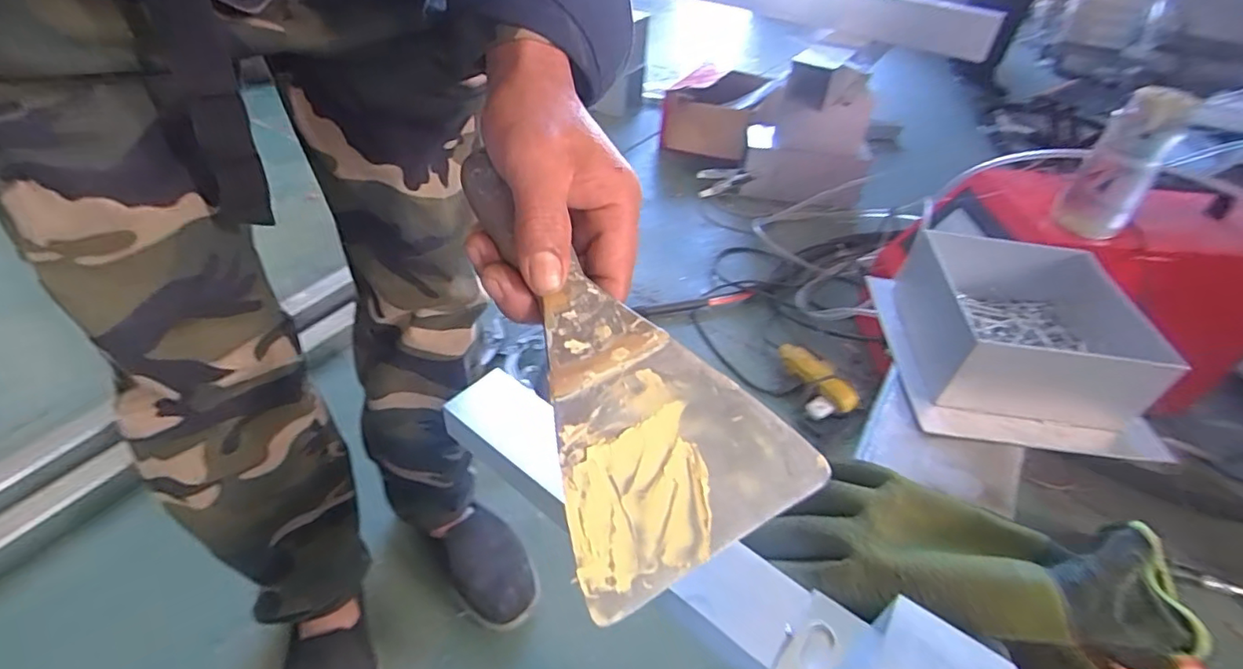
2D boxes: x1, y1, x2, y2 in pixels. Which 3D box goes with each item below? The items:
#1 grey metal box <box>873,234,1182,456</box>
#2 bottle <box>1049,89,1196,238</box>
[{"bbox_3d":[0.341,0.001,0.499,0.193,0.083,0.182,9,42,4],"label":"grey metal box"},{"bbox_3d":[0.727,-0.244,0.850,0.091,0.209,0.100,35,49,29],"label":"bottle"}]

